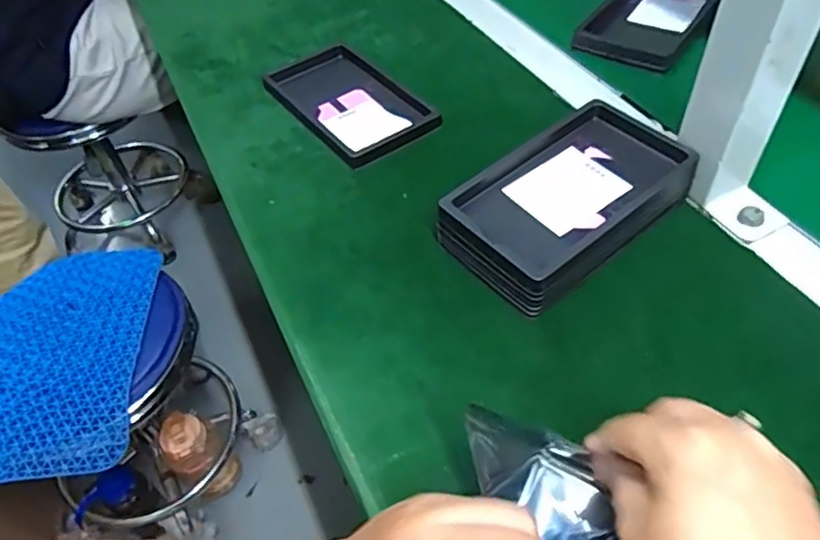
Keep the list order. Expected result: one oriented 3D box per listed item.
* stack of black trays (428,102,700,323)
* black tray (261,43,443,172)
[{"bbox_3d":[0.106,-0.045,0.413,0.167,0.044,0.097,-35,55,-22],"label":"stack of black trays"},{"bbox_3d":[-0.054,-0.151,0.536,0.094,0.013,0.162,-31,54,-20],"label":"black tray"}]

